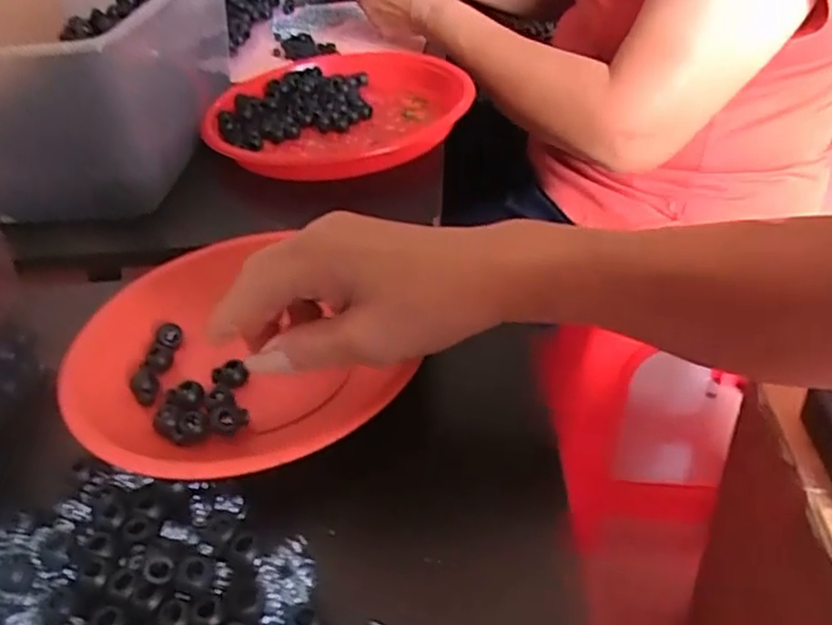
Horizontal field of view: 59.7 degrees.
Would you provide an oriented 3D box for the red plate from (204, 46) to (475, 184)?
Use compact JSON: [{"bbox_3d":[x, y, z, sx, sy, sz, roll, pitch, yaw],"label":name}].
[{"bbox_3d":[-0.070,-0.192,0.676,0.224,0.032,0.215,-1,39,8],"label":"red plate"}]

